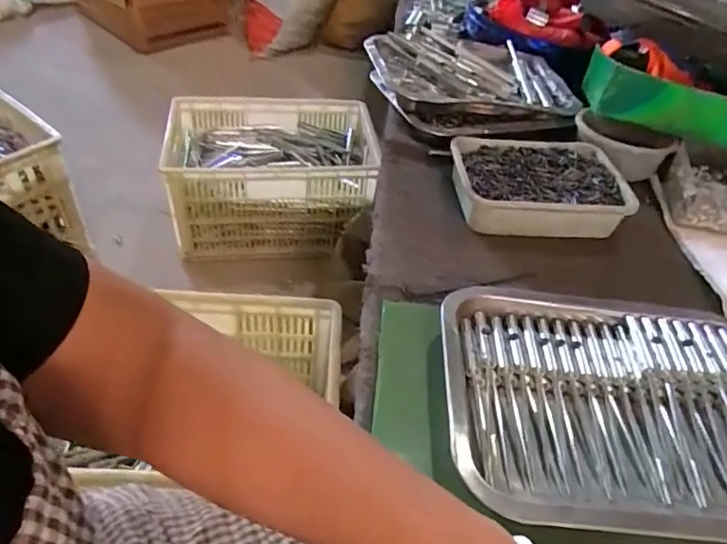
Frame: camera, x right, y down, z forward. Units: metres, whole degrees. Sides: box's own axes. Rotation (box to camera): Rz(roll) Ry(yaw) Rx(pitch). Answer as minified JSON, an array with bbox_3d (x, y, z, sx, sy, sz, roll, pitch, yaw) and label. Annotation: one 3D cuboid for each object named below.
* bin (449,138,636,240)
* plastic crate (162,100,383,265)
[{"bbox_3d":[0.186,-0.094,0.588,0.178,0.045,0.130,4,43,-2],"label":"bin"},{"bbox_3d":[-0.211,-0.230,1.343,0.473,0.243,0.323,-2,44,-8],"label":"plastic crate"}]

